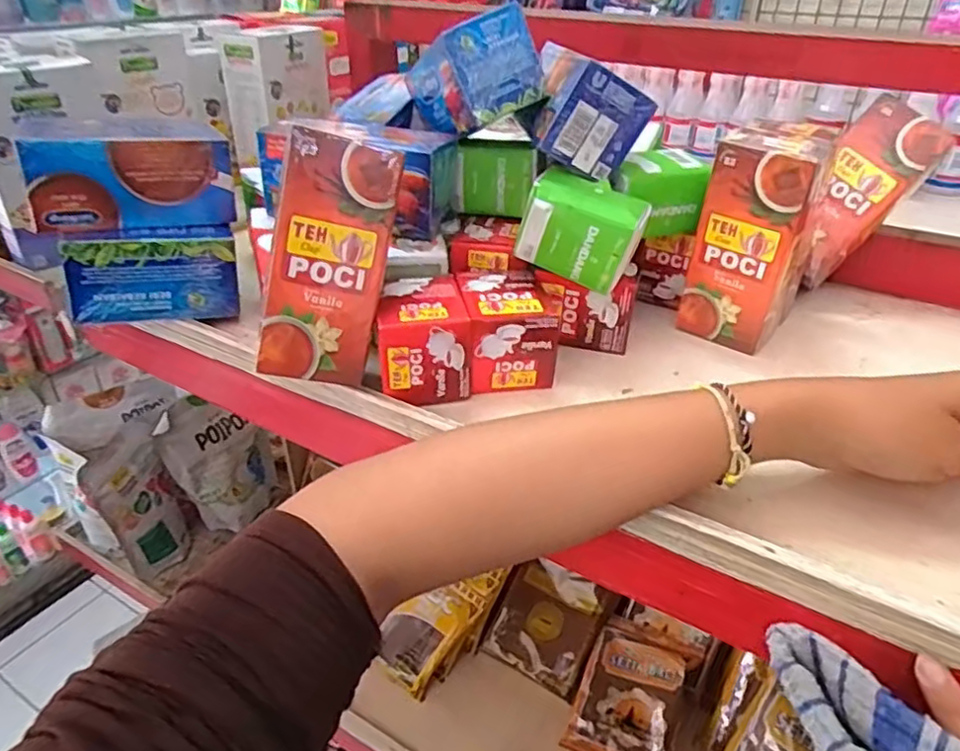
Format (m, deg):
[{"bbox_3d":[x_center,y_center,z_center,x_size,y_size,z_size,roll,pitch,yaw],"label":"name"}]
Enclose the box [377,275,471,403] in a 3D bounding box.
[{"bbox_3d":[-0.038,-0.024,0.424,0.060,0.055,0.068,-5,33,-9],"label":"box"}]

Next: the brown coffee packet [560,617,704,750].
[{"bbox_3d":[0.150,0.314,0.646,0.100,0.021,0.134,8,48,30],"label":"brown coffee packet"}]

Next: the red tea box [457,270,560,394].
[{"bbox_3d":[0.016,-0.032,0.440,0.055,0.054,0.072,-5,33,-8],"label":"red tea box"}]

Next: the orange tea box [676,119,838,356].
[{"bbox_3d":[0.198,-0.101,0.473,0.070,0.138,0.083,17,36,24],"label":"orange tea box"}]

